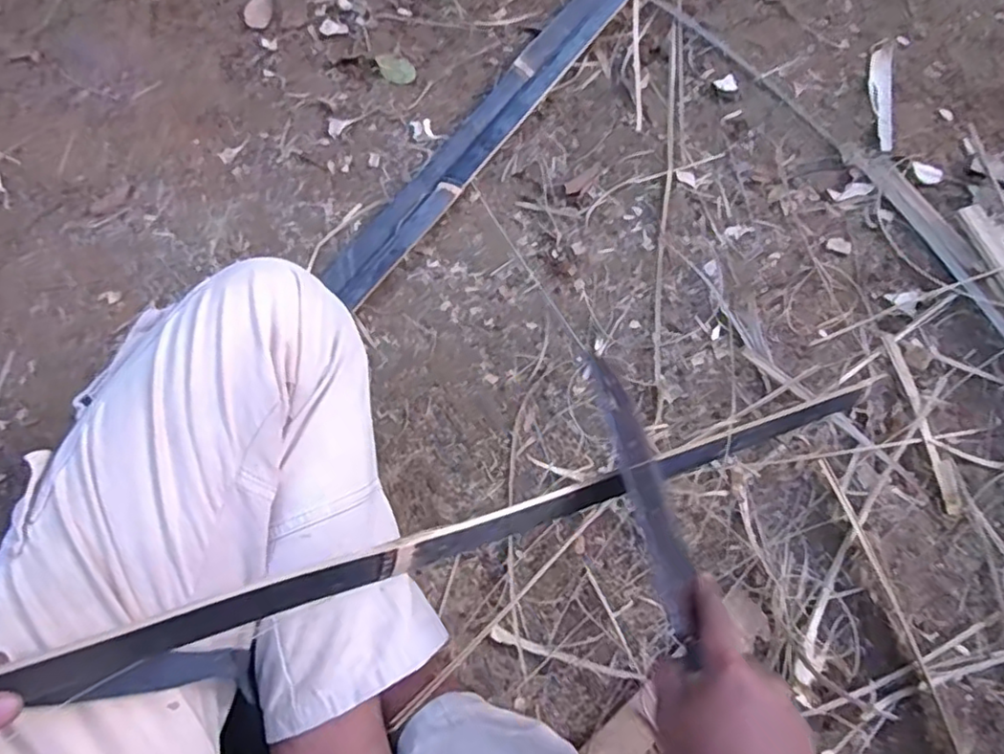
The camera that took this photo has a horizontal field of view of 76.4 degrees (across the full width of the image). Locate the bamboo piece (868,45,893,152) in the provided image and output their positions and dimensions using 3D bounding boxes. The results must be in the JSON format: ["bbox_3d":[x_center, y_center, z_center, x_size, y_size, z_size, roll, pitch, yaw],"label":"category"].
[{"bbox_3d":[0.489,-0.362,0.821,0.027,0.012,0.184,12,72,5],"label":"bamboo piece"}]

